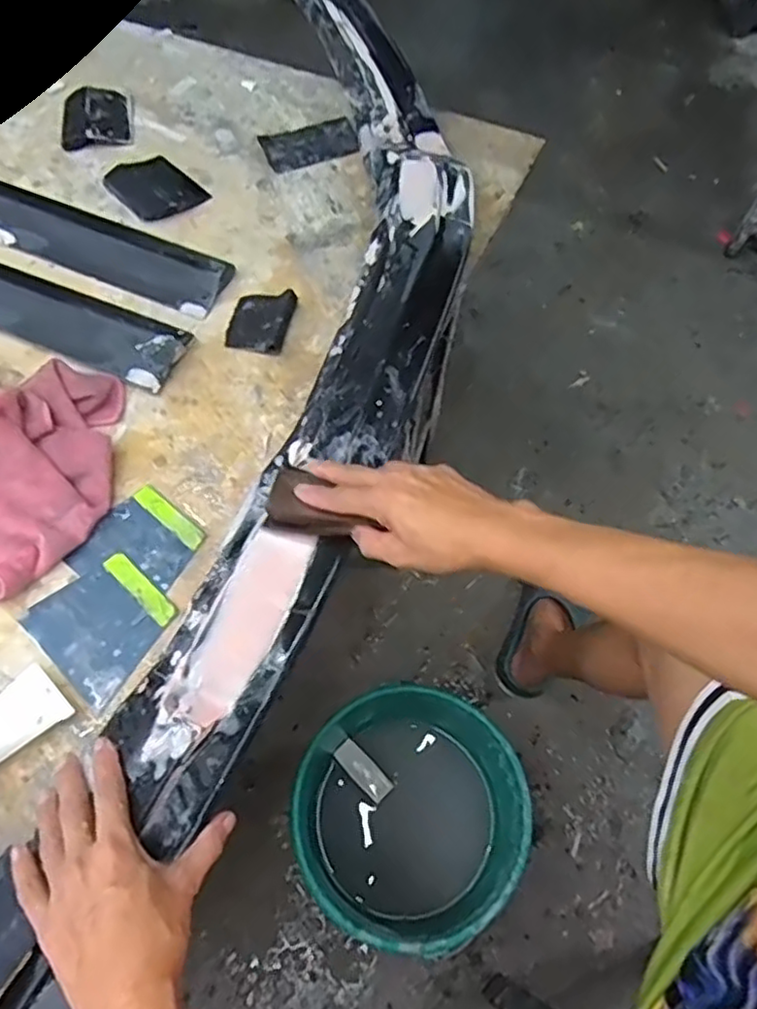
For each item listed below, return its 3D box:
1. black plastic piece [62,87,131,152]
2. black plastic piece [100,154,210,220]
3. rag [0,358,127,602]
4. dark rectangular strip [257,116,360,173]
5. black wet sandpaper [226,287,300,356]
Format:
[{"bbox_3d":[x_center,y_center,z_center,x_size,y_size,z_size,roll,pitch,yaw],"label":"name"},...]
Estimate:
[{"bbox_3d":[-0.356,-0.489,0.829,0.077,0.028,0.092,-6,61,-5],"label":"black plastic piece"},{"bbox_3d":[-0.261,-0.376,0.777,0.084,0.012,0.110,-39,69,-20],"label":"black plastic piece"},{"bbox_3d":[-0.348,-0.034,0.592,0.199,0.057,0.220,-3,61,-3],"label":"rag"},{"bbox_3d":[-0.085,-0.452,0.819,0.113,0.006,0.079,-17,63,-11],"label":"dark rectangular strip"},{"bbox_3d":[-0.125,-0.194,0.688,0.066,0.020,0.071,12,61,5],"label":"black wet sandpaper"}]

